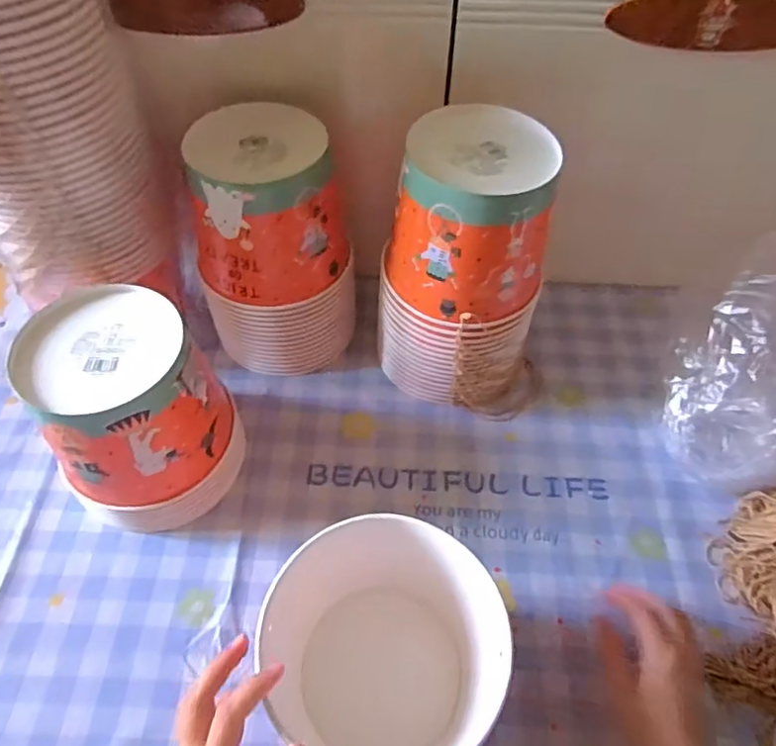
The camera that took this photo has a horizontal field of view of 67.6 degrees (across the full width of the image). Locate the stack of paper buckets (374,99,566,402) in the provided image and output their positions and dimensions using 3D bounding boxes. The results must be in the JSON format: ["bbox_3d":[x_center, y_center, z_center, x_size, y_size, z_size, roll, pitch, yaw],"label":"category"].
[{"bbox_3d":[0.074,-0.091,0.572,0.154,0.265,0.126,27,57,16],"label":"stack of paper buckets"}]

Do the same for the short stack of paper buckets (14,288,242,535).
[{"bbox_3d":[-0.222,0.038,0.522,0.148,0.178,0.142,-26,59,-20],"label":"short stack of paper buckets"}]

